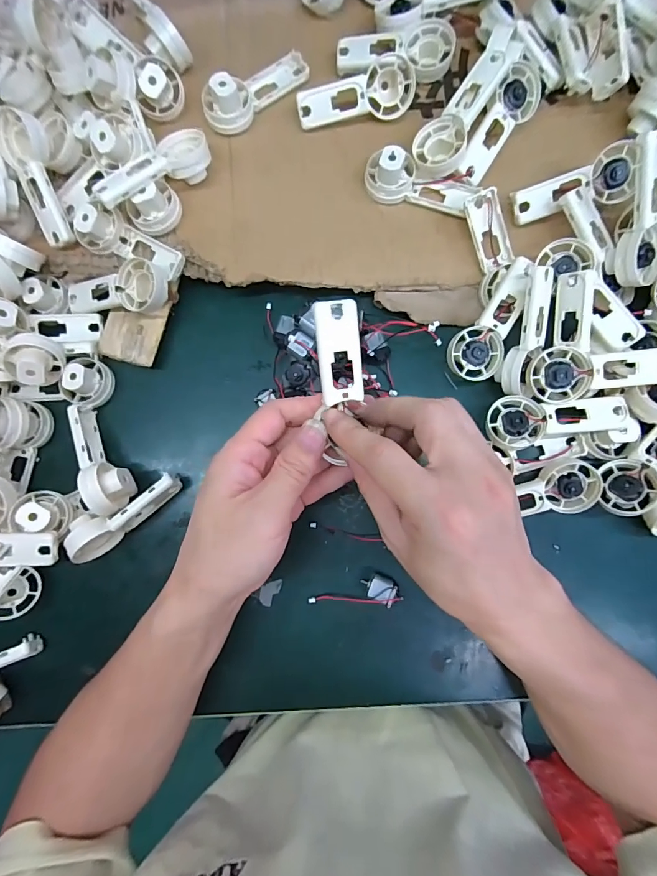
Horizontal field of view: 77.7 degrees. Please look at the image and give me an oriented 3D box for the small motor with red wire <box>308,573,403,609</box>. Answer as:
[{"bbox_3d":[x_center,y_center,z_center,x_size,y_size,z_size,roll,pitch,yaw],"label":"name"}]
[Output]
[{"bbox_3d":[0.021,0.115,0.313,0.067,0.020,0.022,4,84,3],"label":"small motor with red wire"}]

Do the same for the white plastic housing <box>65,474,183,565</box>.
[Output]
[{"bbox_3d":[-0.158,0.059,0.317,0.091,0.030,0.028,-34,84,-1],"label":"white plastic housing"}]

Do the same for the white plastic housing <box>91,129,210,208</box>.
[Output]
[{"bbox_3d":[-0.132,-0.203,0.316,0.092,0.036,0.037,-43,84,-3],"label":"white plastic housing"}]

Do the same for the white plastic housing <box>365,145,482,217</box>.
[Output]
[{"bbox_3d":[0.072,-0.201,0.318,0.087,0.025,0.033,19,85,4],"label":"white plastic housing"}]

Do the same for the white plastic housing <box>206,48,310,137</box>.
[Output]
[{"bbox_3d":[-0.058,-0.283,0.328,0.092,0.032,0.033,-35,84,-2],"label":"white plastic housing"}]

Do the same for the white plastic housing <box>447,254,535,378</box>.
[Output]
[{"bbox_3d":[0.124,-0.088,0.308,0.039,0.017,0.091,28,106,5],"label":"white plastic housing"}]

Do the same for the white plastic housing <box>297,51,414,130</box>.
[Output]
[{"bbox_3d":[0.021,-0.277,0.328,0.092,0.038,0.022,-12,40,-3],"label":"white plastic housing"}]

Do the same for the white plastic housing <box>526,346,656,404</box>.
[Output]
[{"bbox_3d":[0.191,-0.048,0.289,0.092,0.019,0.040,-4,84,15],"label":"white plastic housing"}]

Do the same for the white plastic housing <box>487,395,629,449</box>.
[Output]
[{"bbox_3d":[0.167,-0.016,0.306,0.092,0.028,0.038,-9,84,1],"label":"white plastic housing"}]

